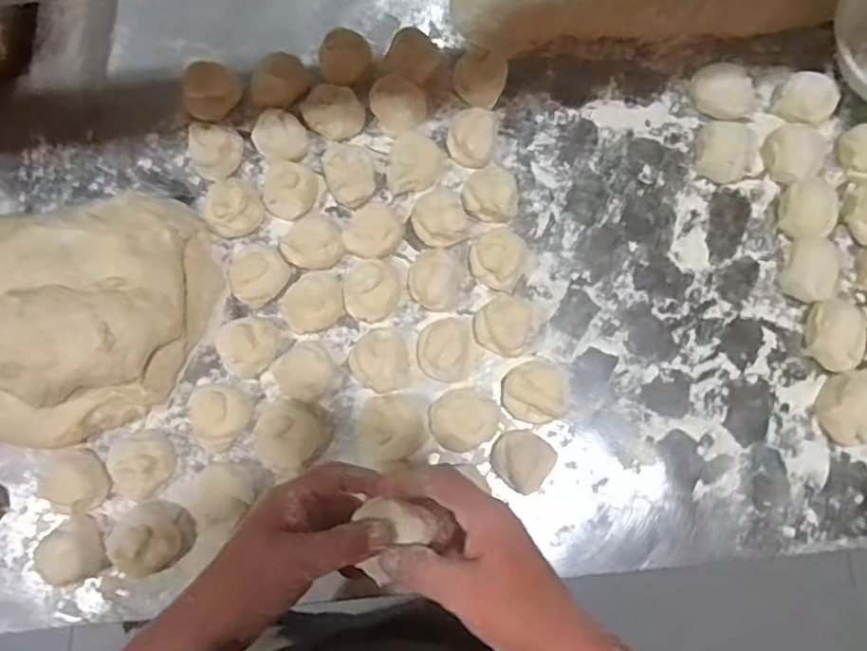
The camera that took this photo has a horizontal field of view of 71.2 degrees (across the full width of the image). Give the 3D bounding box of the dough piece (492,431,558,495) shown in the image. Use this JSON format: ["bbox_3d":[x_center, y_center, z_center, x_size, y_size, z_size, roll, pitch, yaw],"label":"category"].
[{"bbox_3d":[0.076,0.113,0.517,0.049,0.036,0.050,0,77,-1],"label":"dough piece"}]

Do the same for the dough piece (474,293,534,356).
[{"bbox_3d":[0.064,-0.001,0.541,0.050,0.038,0.049,0,77,-1],"label":"dough piece"}]

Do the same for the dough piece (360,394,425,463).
[{"bbox_3d":[-0.036,0.089,0.527,0.051,0.025,0.058,22,78,4],"label":"dough piece"}]

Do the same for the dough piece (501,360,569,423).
[{"bbox_3d":[0.093,0.057,0.532,0.058,0.032,0.057,23,78,4],"label":"dough piece"}]

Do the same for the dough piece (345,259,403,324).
[{"bbox_3d":[-0.055,-0.031,0.553,0.049,0.031,0.051,0,77,-1],"label":"dough piece"}]

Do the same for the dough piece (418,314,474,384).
[{"bbox_3d":[0.011,0.020,0.537,0.048,0.036,0.053,5,77,0],"label":"dough piece"}]

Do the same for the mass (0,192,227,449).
[{"bbox_3d":[-0.334,-0.006,0.523,0.274,0.091,0.208,-8,77,-3],"label":"mass"}]

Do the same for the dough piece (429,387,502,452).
[{"bbox_3d":[0.026,0.081,0.527,0.056,0.033,0.052,0,77,-1],"label":"dough piece"}]

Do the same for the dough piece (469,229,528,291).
[{"bbox_3d":[0.060,-0.062,0.557,0.050,0.039,0.047,0,77,-1],"label":"dough piece"}]

